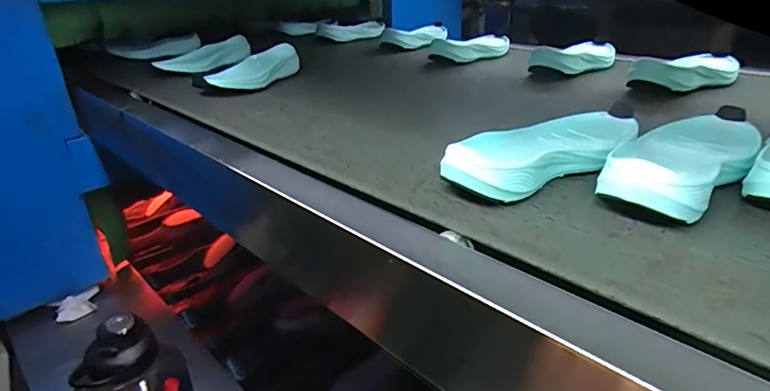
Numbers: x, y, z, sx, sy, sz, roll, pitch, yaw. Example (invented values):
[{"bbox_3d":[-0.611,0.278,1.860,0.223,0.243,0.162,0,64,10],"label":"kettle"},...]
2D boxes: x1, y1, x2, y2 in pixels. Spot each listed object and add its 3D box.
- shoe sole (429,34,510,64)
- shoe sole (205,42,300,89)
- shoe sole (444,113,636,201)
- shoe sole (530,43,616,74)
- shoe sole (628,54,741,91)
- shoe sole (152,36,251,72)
[{"bbox_3d":[0.181,-0.303,0.976,0.089,0.041,0.209,19,33,37],"label":"shoe sole"},{"bbox_3d":[-0.217,-0.215,0.820,0.072,0.044,0.191,12,29,26],"label":"shoe sole"},{"bbox_3d":[0.149,-0.043,0.457,0.219,0.035,0.087,-19,31,-31],"label":"shoe sole"},{"bbox_3d":[0.346,-0.252,0.857,0.095,0.041,0.216,20,33,38],"label":"shoe sole"},{"bbox_3d":[0.461,-0.190,0.719,0.224,0.041,0.084,-18,30,-31],"label":"shoe sole"},{"bbox_3d":[-0.349,-0.277,0.961,0.076,0.020,0.203,34,46,15],"label":"shoe sole"}]

